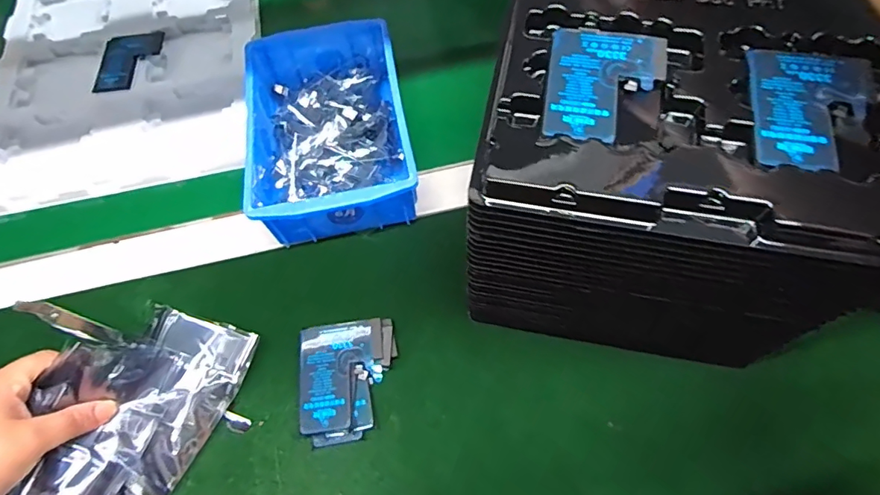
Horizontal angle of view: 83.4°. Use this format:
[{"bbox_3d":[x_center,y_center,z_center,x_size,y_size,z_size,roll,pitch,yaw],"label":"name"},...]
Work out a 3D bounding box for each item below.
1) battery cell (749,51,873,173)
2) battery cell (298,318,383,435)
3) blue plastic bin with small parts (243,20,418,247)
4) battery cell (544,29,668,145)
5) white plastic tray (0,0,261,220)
[{"bbox_3d":[0.184,-0.068,0.242,0.056,0.004,0.076,10,65,8],"label":"battery cell"},{"bbox_3d":[-0.072,0.092,0.358,0.059,0.008,0.077,-2,66,-3],"label":"battery cell"},{"bbox_3d":[-0.097,-0.107,0.438,0.128,0.061,0.203,-11,64,-3],"label":"blue plastic bin with small parts"},{"bbox_3d":[0.087,-0.086,0.256,0.057,0.004,0.076,10,65,8],"label":"battery cell"},{"bbox_3d":[-0.333,-0.195,0.523,0.272,0.015,0.324,-11,64,-2],"label":"white plastic tray"}]

